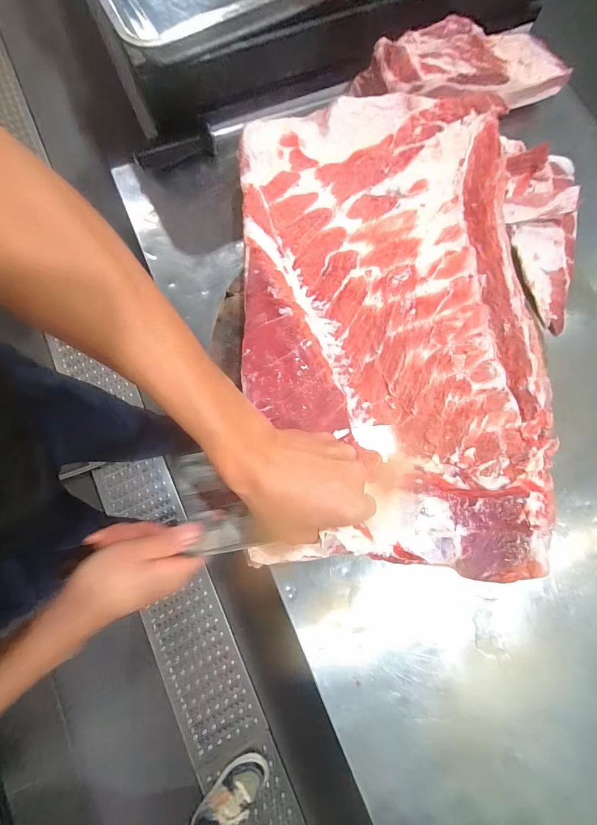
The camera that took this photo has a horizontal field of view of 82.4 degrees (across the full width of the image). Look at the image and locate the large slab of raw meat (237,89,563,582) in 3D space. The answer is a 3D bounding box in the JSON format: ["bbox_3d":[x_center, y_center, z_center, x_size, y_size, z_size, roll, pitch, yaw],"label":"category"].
[{"bbox_3d":[0.100,-0.112,0.368,0.312,0.060,0.535,-3,76,-2],"label":"large slab of raw meat"}]

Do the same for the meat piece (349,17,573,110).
[{"bbox_3d":[0.268,-0.542,0.538,0.357,0.074,0.122,-20,77,-6],"label":"meat piece"}]

